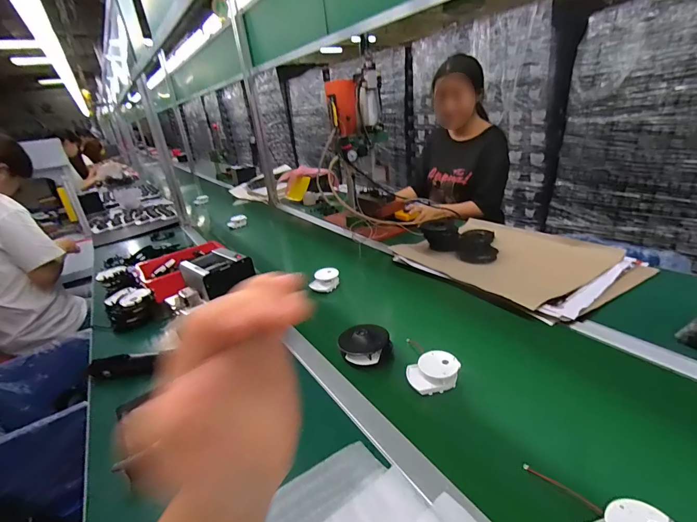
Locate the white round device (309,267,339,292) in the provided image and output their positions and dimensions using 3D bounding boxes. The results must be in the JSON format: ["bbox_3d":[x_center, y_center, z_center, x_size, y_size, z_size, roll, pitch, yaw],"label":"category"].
[{"bbox_3d":[-0.060,0.049,0.944,0.061,0.040,0.070,5,27,25],"label":"white round device"}]

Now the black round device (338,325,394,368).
[{"bbox_3d":[0.029,0.159,0.670,0.086,0.044,0.086,-6,25,3],"label":"black round device"}]

